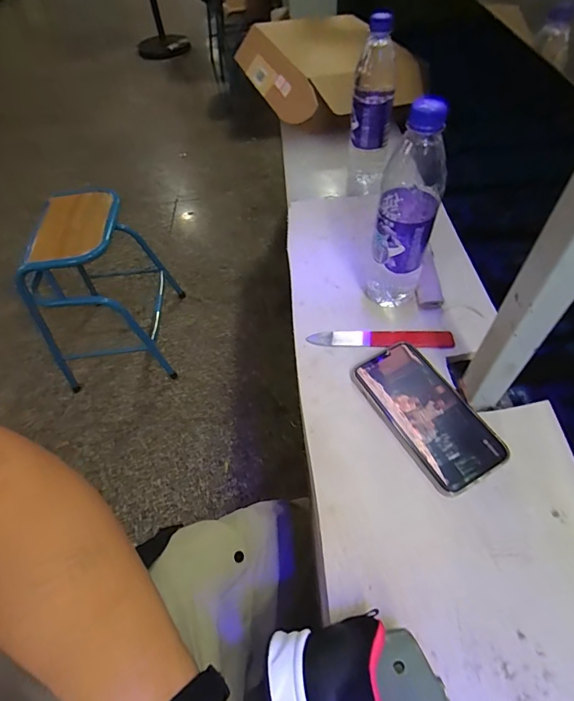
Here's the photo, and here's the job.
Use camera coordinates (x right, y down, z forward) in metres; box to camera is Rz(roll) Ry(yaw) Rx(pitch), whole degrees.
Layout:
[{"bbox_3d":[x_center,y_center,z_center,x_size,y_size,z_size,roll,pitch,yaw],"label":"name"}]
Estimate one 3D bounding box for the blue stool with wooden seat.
[{"bbox_3d":[-0.554,-0.200,1.277,0.298,0.500,0.433,-4,54,1],"label":"blue stool with wooden seat"}]

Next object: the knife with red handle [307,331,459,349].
[{"bbox_3d":[0.112,-0.013,0.487,0.168,0.008,0.028,-1,55,4],"label":"knife with red handle"}]

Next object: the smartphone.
[{"bbox_3d":[0.144,0.063,0.424,0.086,0.009,0.162,-26,57,-13],"label":"smartphone"}]

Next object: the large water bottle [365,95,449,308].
[{"bbox_3d":[0.129,-0.144,0.438,0.059,0.226,0.061,12,57,13],"label":"large water bottle"}]

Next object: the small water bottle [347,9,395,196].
[{"bbox_3d":[0.131,-0.368,0.633,0.062,0.229,0.072,8,56,10],"label":"small water bottle"}]

